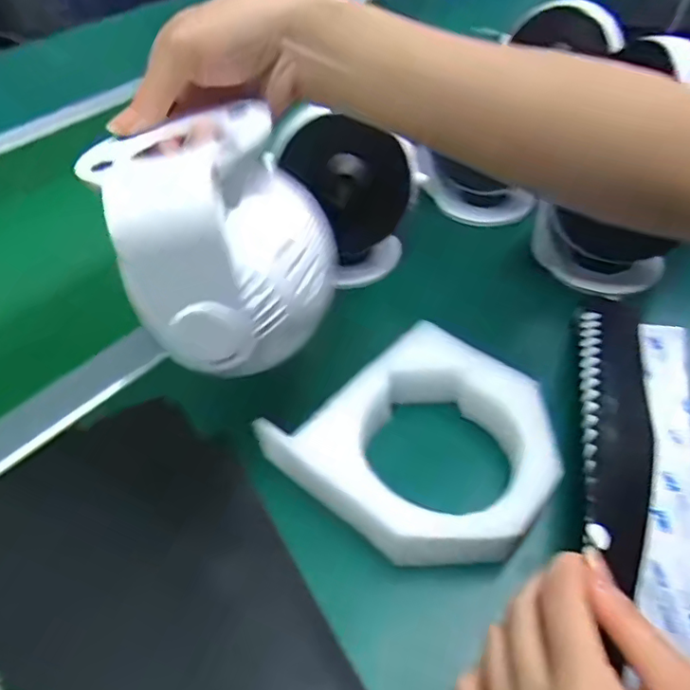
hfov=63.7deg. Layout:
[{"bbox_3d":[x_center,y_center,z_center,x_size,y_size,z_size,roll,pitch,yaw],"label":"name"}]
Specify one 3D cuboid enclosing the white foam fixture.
[{"bbox_3d":[0.045,0.058,0.308,0.130,0.045,0.127,30,56,30],"label":"white foam fixture"}]

